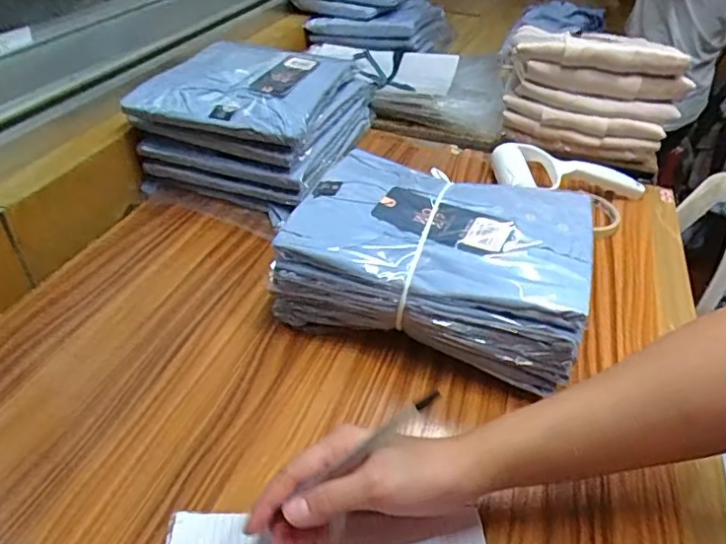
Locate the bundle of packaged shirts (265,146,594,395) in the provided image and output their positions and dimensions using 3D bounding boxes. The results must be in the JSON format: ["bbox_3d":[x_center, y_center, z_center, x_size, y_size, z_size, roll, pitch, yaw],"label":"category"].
[{"bbox_3d":[0.072,-0.018,0.525,0.254,0.102,0.210,15,40,13],"label":"bundle of packaged shirts"}]

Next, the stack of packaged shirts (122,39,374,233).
[{"bbox_3d":[-0.124,-0.201,0.714,0.213,0.121,0.269,15,40,14],"label":"stack of packaged shirts"}]

